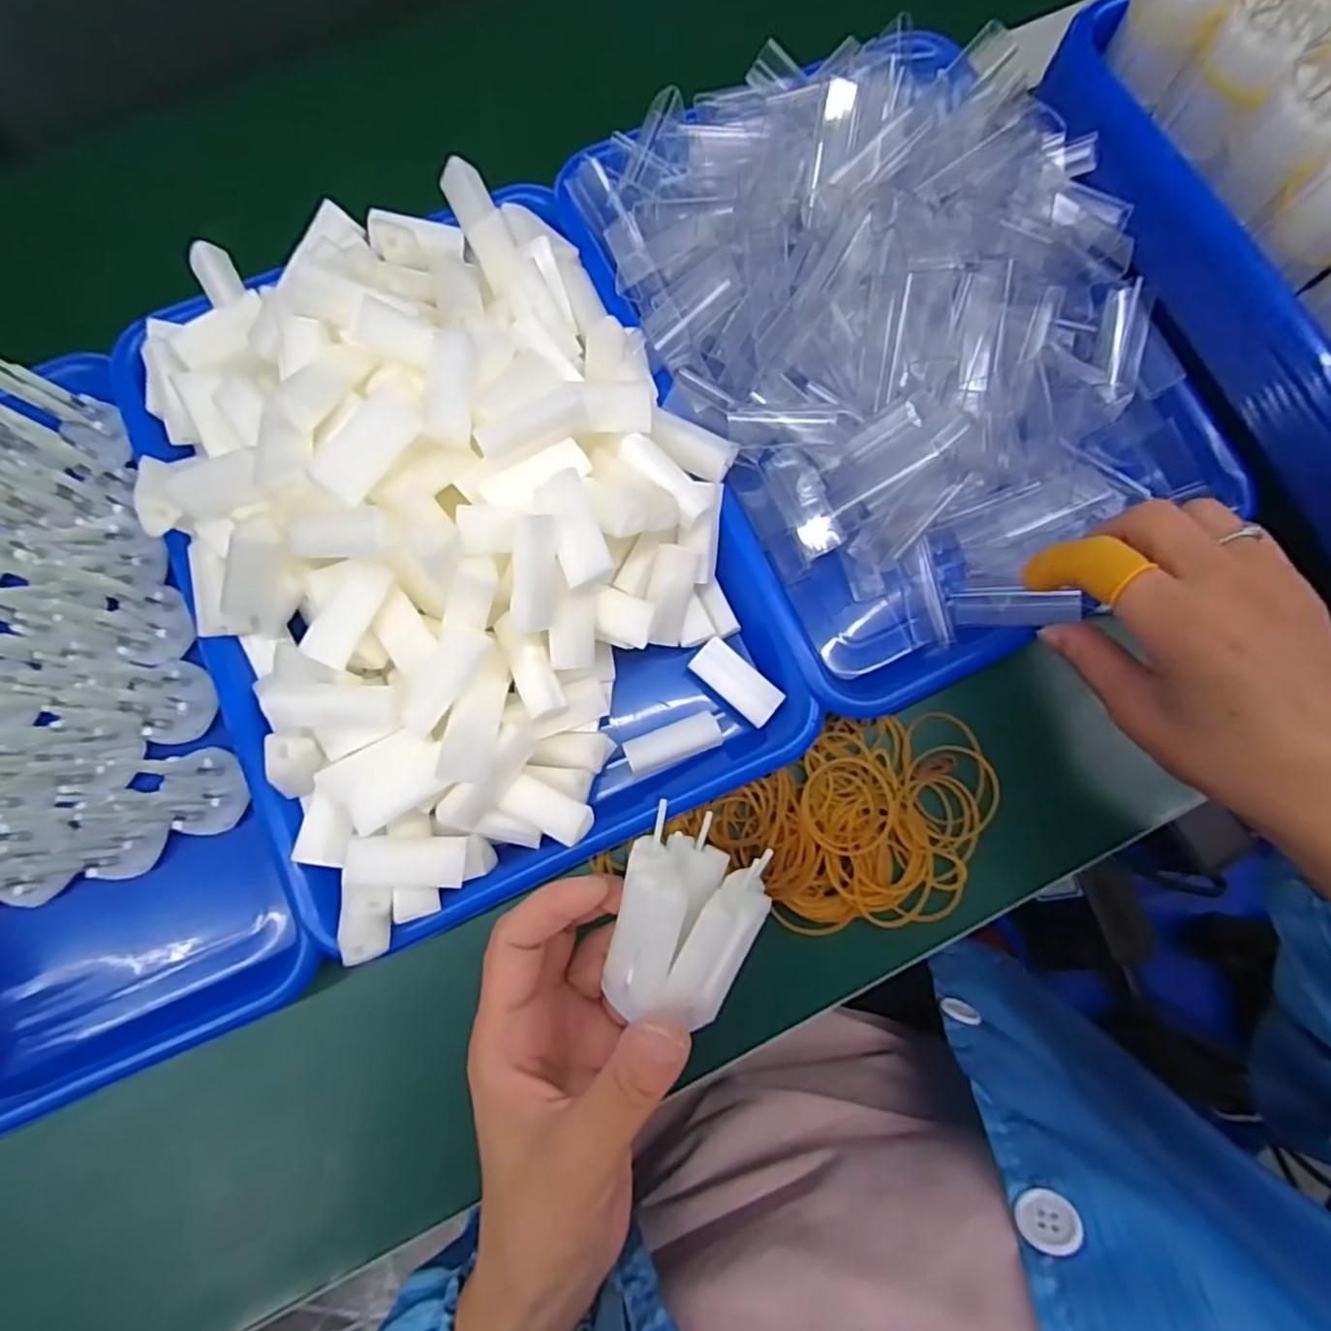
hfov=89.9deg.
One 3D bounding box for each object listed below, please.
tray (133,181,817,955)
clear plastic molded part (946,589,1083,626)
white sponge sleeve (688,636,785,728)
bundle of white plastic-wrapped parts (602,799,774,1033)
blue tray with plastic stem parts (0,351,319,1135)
[{"bbox_3d":[-0.096,-0.068,0.296,0.246,0.091,0.322,-24,80,-5],"label":"tray"},{"bbox_3d":[0.173,-0.029,0.333,0.058,0.008,0.017,2,77,33],"label":"clear plastic molded part"},{"bbox_3d":[0.034,0.008,0.316,0.045,0.005,0.022,40,81,7],"label":"white sponge sleeve"},{"bbox_3d":[0.004,0.091,0.235,0.048,0.039,0.068,20,107,-5],"label":"bundle of white plastic-wrapped parts"},{"bbox_3d":[-0.316,0.037,0.293,0.233,0.066,0.319,-24,80,-5],"label":"blue tray with plastic stem parts"}]

